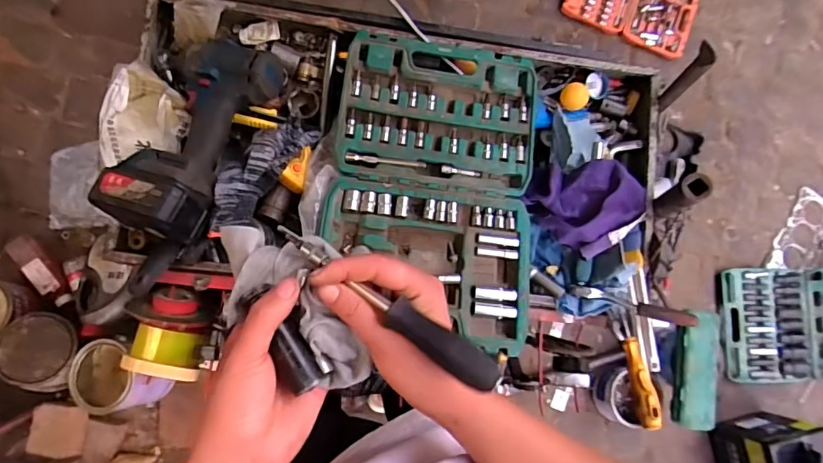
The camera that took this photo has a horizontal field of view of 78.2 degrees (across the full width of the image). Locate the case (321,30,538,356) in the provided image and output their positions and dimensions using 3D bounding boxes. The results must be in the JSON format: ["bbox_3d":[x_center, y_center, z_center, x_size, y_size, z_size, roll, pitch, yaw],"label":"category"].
[{"bbox_3d":[0.026,-0.059,0.624,0.251,0.046,0.381,8,83,-5],"label":"case"}]

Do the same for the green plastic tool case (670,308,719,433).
[{"bbox_3d":[0.695,0.335,1.234,0.098,0.063,0.282,8,83,-5],"label":"green plastic tool case"}]

